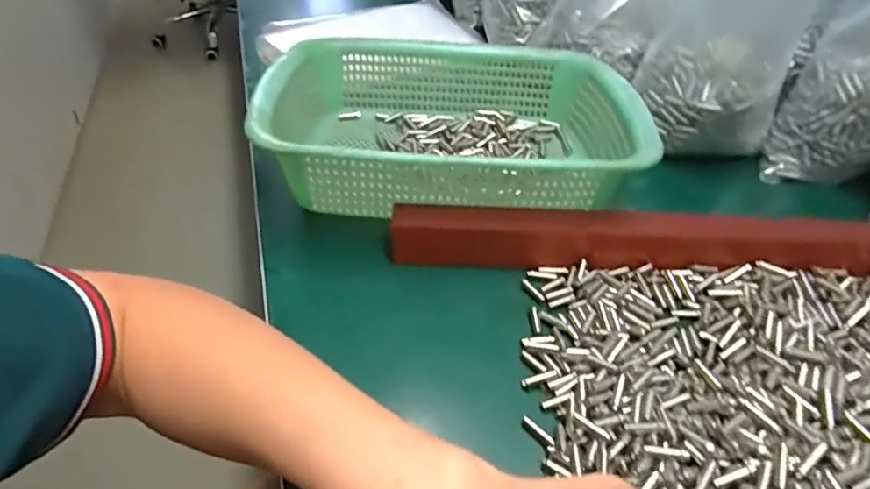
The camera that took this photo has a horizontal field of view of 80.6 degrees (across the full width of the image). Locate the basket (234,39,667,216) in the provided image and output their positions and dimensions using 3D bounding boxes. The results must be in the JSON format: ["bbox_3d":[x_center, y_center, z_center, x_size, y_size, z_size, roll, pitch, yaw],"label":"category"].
[{"bbox_3d":[0.014,-0.102,0.435,0.293,0.086,0.220,0,44,2],"label":"basket"}]

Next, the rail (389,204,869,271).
[{"bbox_3d":[0.168,-0.009,0.372,0.392,0.032,0.035,0,44,1],"label":"rail"}]

